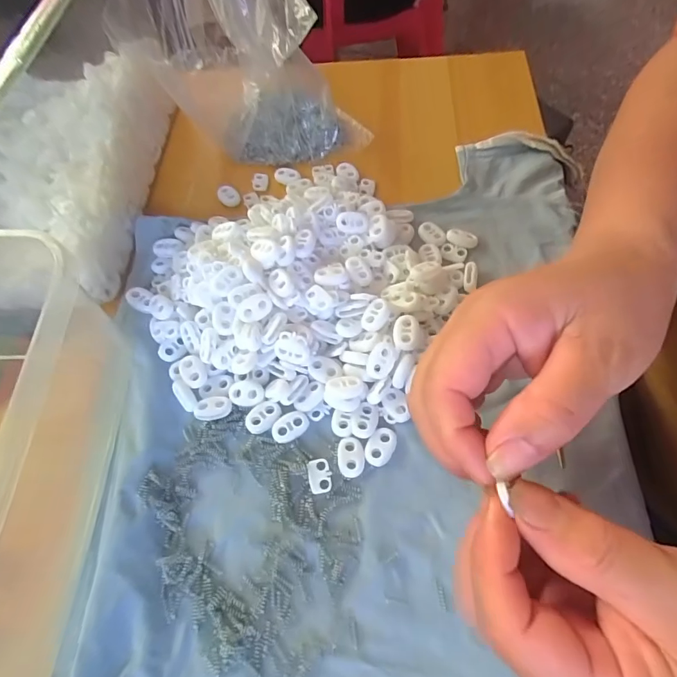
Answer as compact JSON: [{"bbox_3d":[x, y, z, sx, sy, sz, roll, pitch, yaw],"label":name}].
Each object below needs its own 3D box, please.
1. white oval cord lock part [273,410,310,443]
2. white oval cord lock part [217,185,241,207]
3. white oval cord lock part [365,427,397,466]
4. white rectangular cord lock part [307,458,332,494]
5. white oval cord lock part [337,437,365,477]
[{"bbox_3d":[-0.028,0.051,0.243,0.022,0.004,0.016,-29,64,-10],"label":"white oval cord lock part"},{"bbox_3d":[-0.090,-0.117,0.340,0.015,0.007,0.019,-29,64,-9],"label":"white oval cord lock part"},{"bbox_3d":[0.024,0.060,0.232,0.015,0.004,0.022,26,68,17],"label":"white oval cord lock part"},{"bbox_3d":[-0.010,0.076,0.230,0.012,0.004,0.018,-9,63,0],"label":"white rectangular cord lock part"},{"bbox_3d":[0.007,0.066,0.232,0.015,0.004,0.021,-3,63,4],"label":"white oval cord lock part"}]

